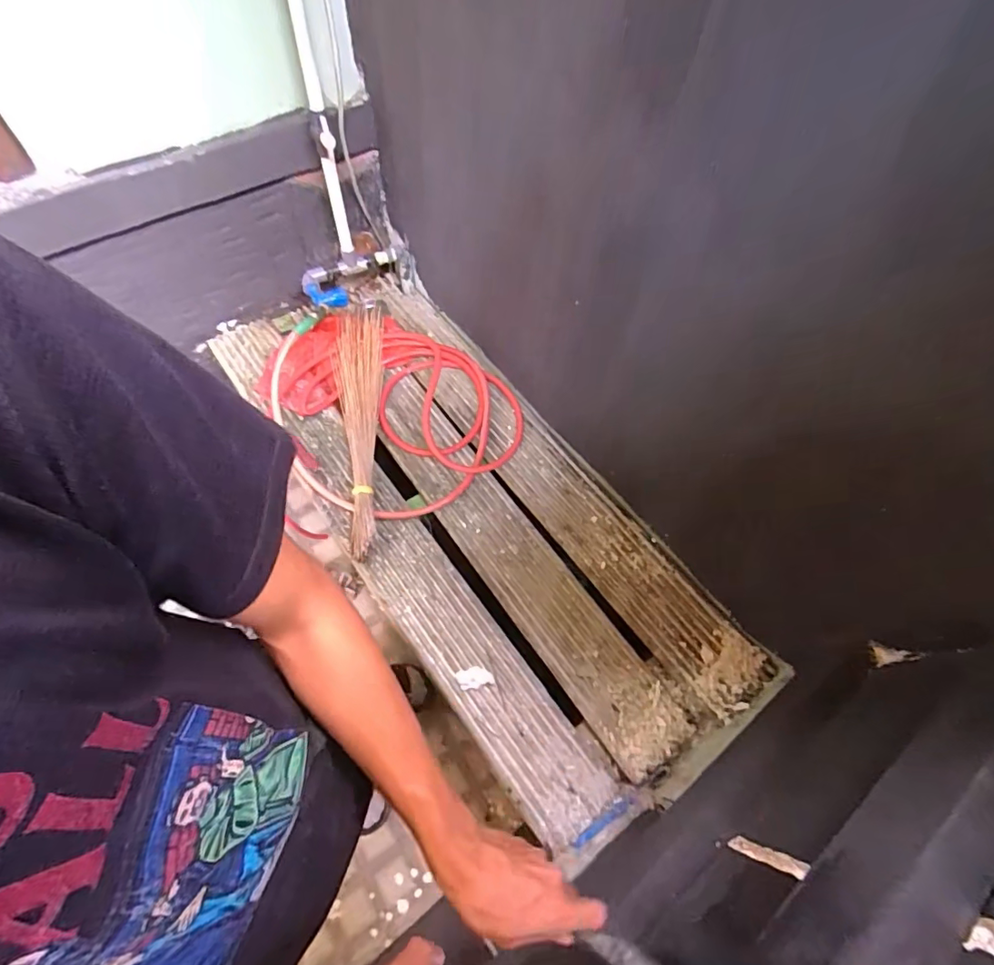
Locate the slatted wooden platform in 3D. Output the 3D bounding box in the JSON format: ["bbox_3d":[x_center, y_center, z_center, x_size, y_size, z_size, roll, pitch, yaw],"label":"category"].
[{"bbox_3d":[-0.069,0.017,1.003,0.506,0.059,1.217,-32,71,-17],"label":"slatted wooden platform"}]

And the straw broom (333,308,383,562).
[{"bbox_3d":[-0.284,-0.132,1.034,0.099,0.061,0.592,-5,66,-6],"label":"straw broom"}]

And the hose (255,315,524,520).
[{"bbox_3d":[-0.238,-0.169,1.067,0.500,0.054,0.518,-28,70,-15],"label":"hose"}]

